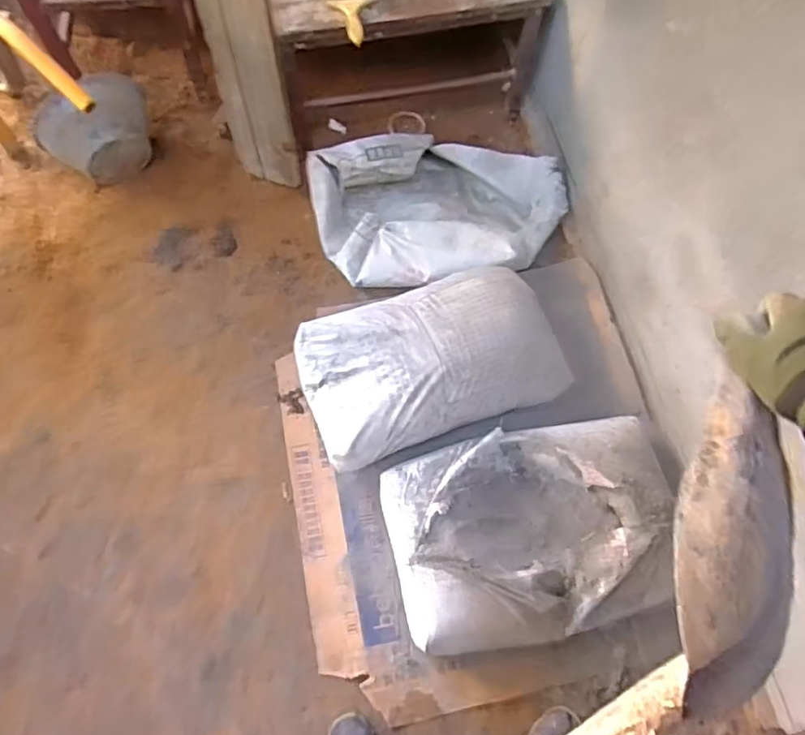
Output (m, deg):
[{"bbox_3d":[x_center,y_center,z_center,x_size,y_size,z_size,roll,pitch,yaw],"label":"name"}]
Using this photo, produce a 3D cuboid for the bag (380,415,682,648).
[{"bbox_3d":[0.279,0.360,1.303,0.595,0.152,0.433,-12,69,-6],"label":"bag"}]

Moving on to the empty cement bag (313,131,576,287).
[{"bbox_3d":[0.117,-0.477,1.765,0.735,0.153,0.492,-8,68,-4],"label":"empty cement bag"}]

